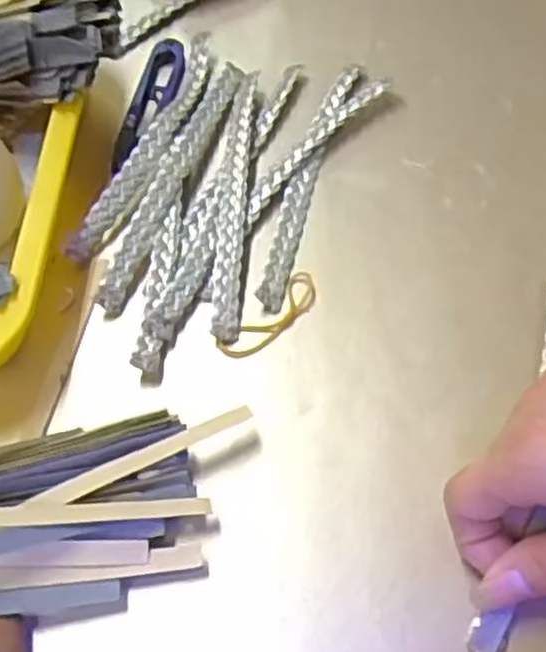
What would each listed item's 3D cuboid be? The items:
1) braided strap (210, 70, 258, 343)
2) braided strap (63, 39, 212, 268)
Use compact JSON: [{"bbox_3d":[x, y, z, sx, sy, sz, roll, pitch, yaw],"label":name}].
[{"bbox_3d":[-0.018,-0.067,0.385,0.013,0.009,0.169,2,56,2],"label":"braided strap"},{"bbox_3d":[-0.062,-0.099,0.409,0.022,0.013,0.165,15,58,11],"label":"braided strap"}]

